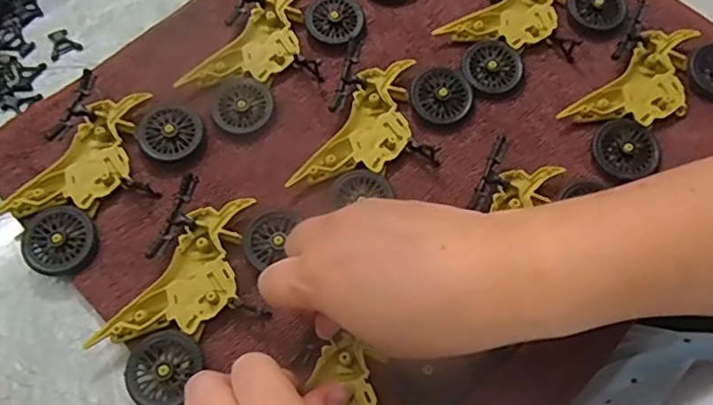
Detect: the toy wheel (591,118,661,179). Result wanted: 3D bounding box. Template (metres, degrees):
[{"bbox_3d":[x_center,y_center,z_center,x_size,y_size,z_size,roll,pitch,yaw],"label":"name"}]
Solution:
[{"bbox_3d":[0.155,-0.032,0.347,0.037,0.006,0.036,0,66,1],"label":"toy wheel"}]

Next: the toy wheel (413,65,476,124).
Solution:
[{"bbox_3d":[0.052,-0.065,0.362,0.035,0.011,0.038,0,66,1],"label":"toy wheel"}]

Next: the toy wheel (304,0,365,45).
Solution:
[{"bbox_3d":[-0.014,-0.116,0.383,0.036,0.004,0.032,15,79,-7],"label":"toy wheel"}]

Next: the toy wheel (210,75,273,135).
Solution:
[{"bbox_3d":[-0.069,-0.058,0.362,0.036,0.008,0.035,0,66,1],"label":"toy wheel"}]

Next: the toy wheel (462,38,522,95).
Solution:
[{"bbox_3d":[0.083,-0.084,0.372,0.035,0.008,0.039,1,66,1],"label":"toy wheel"}]

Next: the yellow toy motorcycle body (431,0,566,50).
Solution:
[{"bbox_3d":[0.105,-0.119,0.386,0.099,0.012,0.042,-35,70,-14],"label":"yellow toy motorcycle body"}]

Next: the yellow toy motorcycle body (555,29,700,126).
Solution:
[{"bbox_3d":[0.174,-0.069,0.363,0.099,0.012,0.048,-42,72,-16],"label":"yellow toy motorcycle body"}]

